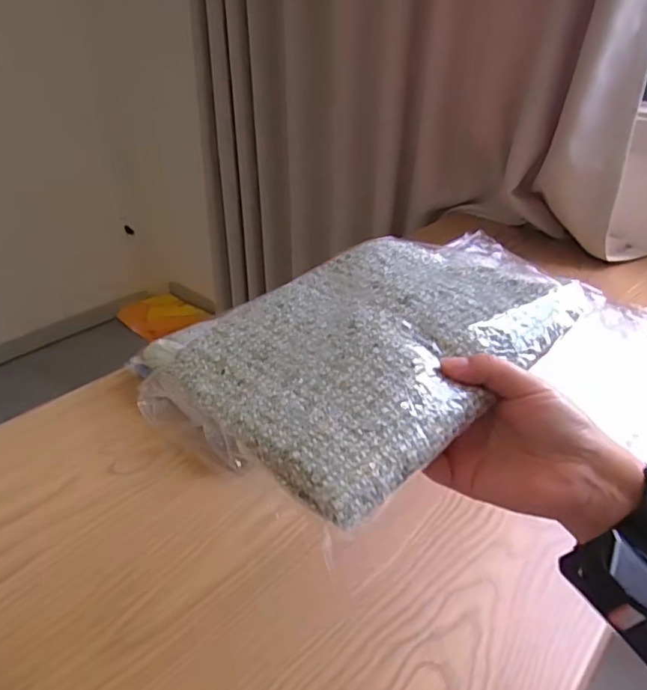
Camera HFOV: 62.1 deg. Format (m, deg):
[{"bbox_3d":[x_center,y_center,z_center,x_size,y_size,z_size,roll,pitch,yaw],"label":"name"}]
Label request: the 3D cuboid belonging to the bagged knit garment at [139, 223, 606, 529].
[{"bbox_3d":[0.033,-0.011,0.364,0.269,0.039,0.182,-28,44,-34],"label":"bagged knit garment"}]

